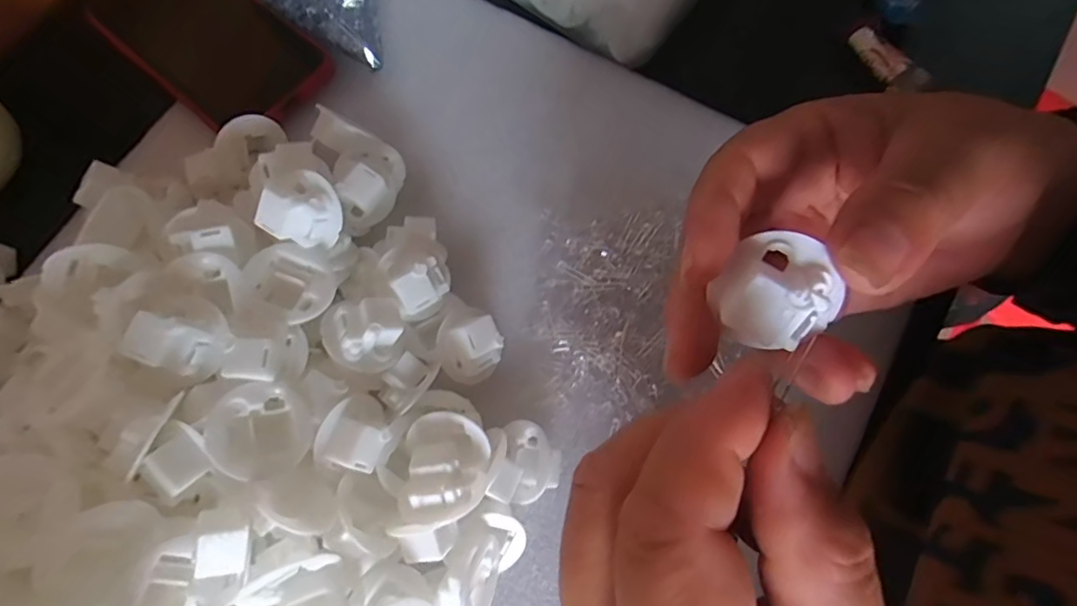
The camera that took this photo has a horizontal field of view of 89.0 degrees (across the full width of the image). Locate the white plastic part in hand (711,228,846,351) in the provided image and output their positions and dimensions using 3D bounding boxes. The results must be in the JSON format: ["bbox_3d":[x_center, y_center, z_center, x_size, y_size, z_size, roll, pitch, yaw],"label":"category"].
[{"bbox_3d":[0.060,-0.003,0.139,0.029,0.015,0.027,0,74,0],"label":"white plastic part in hand"}]

